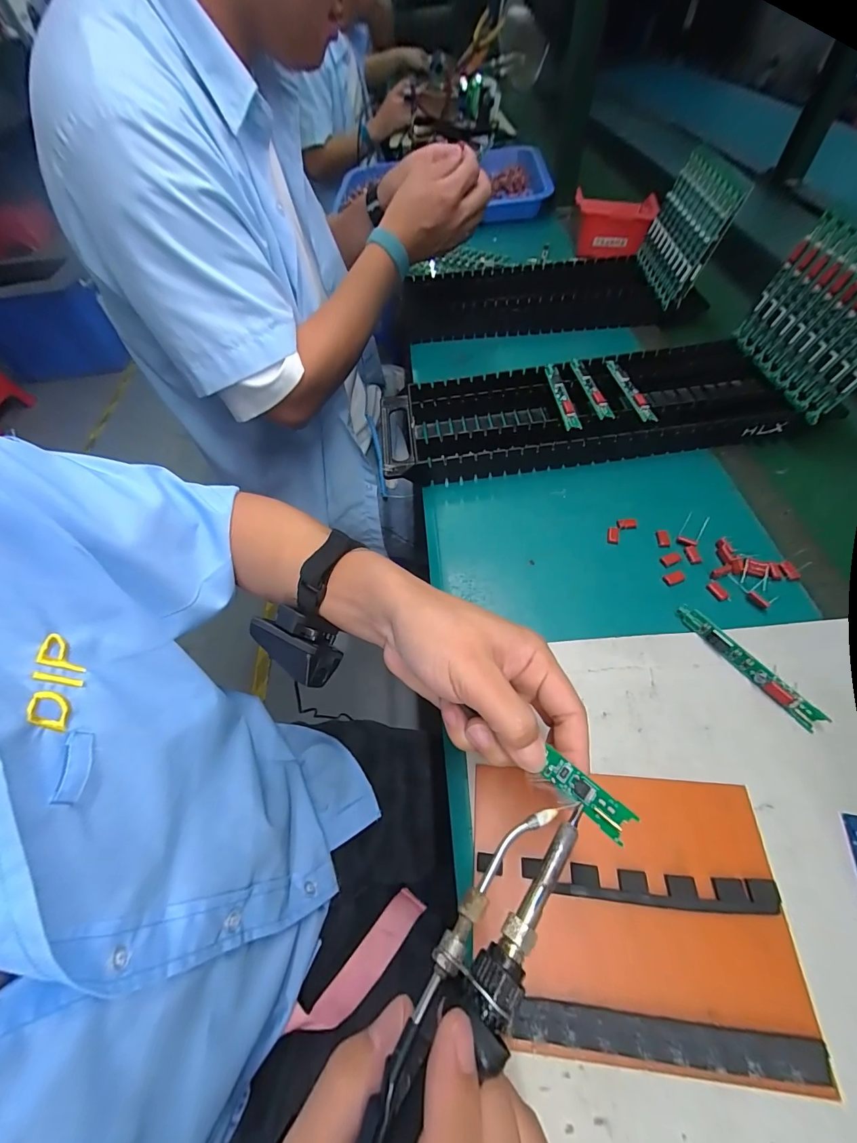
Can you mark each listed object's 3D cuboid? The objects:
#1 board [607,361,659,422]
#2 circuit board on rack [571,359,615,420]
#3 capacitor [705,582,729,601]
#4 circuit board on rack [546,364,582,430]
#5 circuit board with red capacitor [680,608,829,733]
[{"bbox_3d":[0.213,-0.197,0.437,0.018,0.013,0.106,-9,56,0],"label":"board"},{"bbox_3d":[0.174,-0.202,0.444,0.014,0.007,0.105,-10,56,-1],"label":"circuit board on rack"},{"bbox_3d":[0.238,0.016,0.338,0.010,0.004,0.017,-26,58,-12],"label":"capacitor"},{"bbox_3d":[0.141,-0.190,0.440,0.015,0.012,0.104,-8,56,0],"label":"circuit board on rack"},{"bbox_3d":[0.232,0.067,0.303,0.011,0.011,0.108,-30,59,-14],"label":"circuit board with red capacitor"}]

